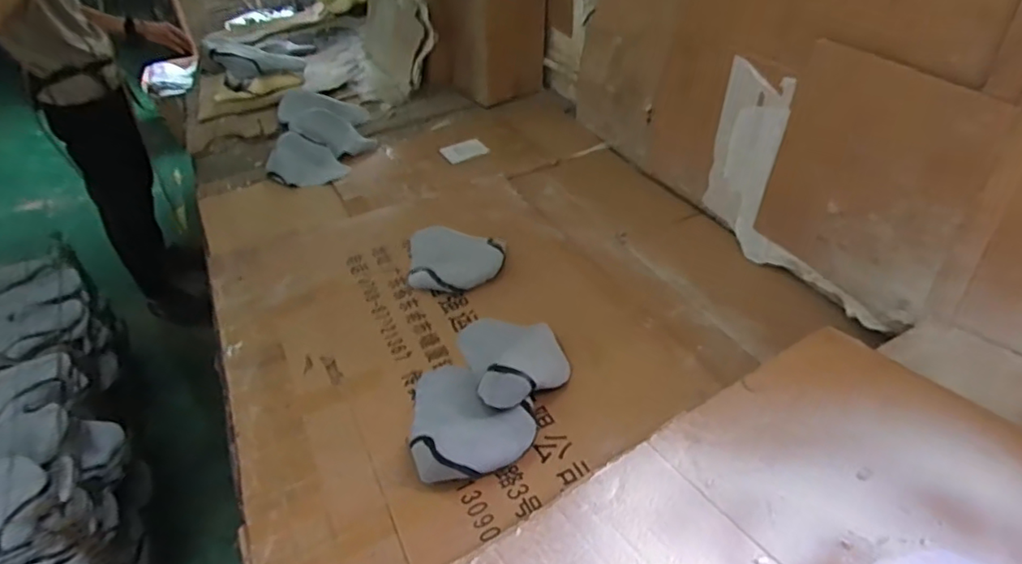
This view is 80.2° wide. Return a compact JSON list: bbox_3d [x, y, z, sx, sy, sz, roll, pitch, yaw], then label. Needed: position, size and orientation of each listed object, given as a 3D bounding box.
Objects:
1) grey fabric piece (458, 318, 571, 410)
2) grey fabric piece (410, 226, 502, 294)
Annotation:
[{"bbox_3d":[0.002,0.117,1.109,0.171,0.078,0.277,-14,39,-12],"label":"grey fabric piece"},{"bbox_3d":[-0.123,-0.063,1.380,0.224,0.054,0.224,-4,38,1],"label":"grey fabric piece"}]

